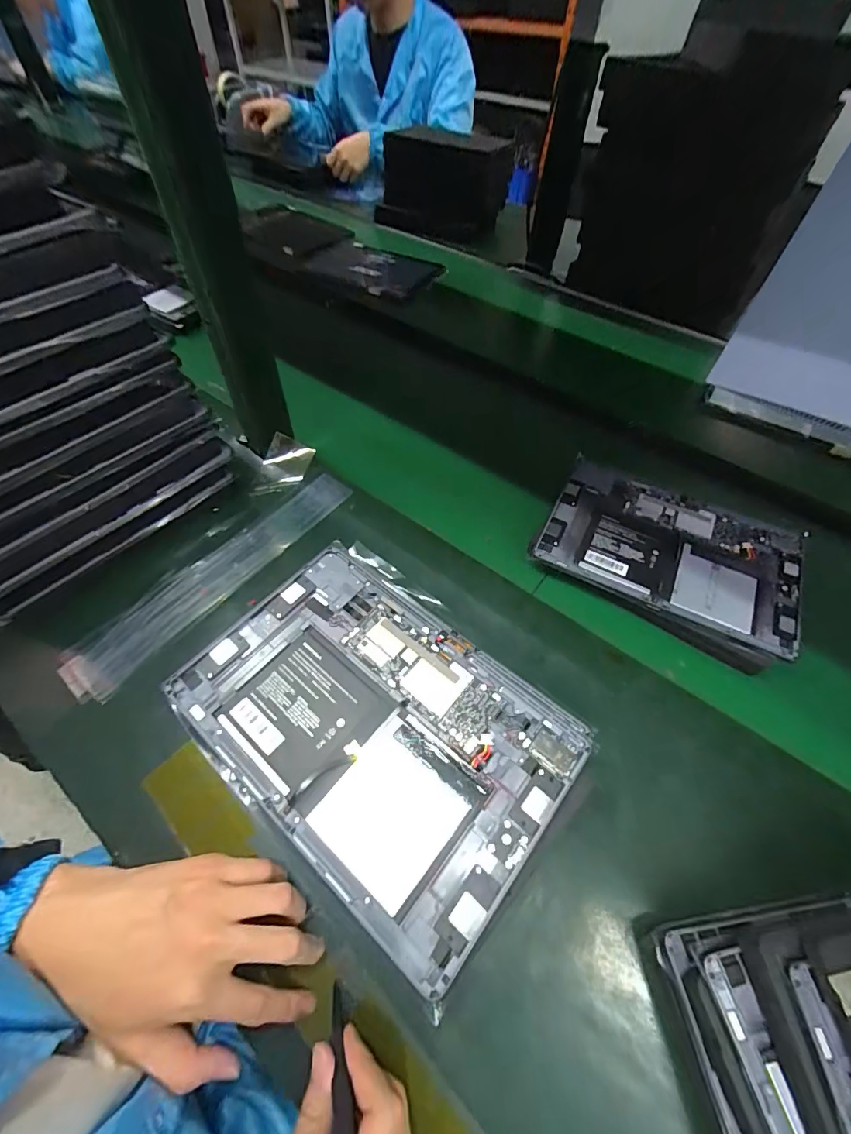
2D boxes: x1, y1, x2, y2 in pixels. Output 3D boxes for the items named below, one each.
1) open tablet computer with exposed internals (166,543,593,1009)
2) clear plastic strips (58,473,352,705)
[{"bbox_3d":[-0.035,0.103,0.309,0.253,0.008,0.172,34,62,22],"label":"open tablet computer with exposed internals"},{"bbox_3d":[-0.223,0.003,0.479,0.074,0.020,0.324,30,62,29],"label":"clear plastic strips"}]

